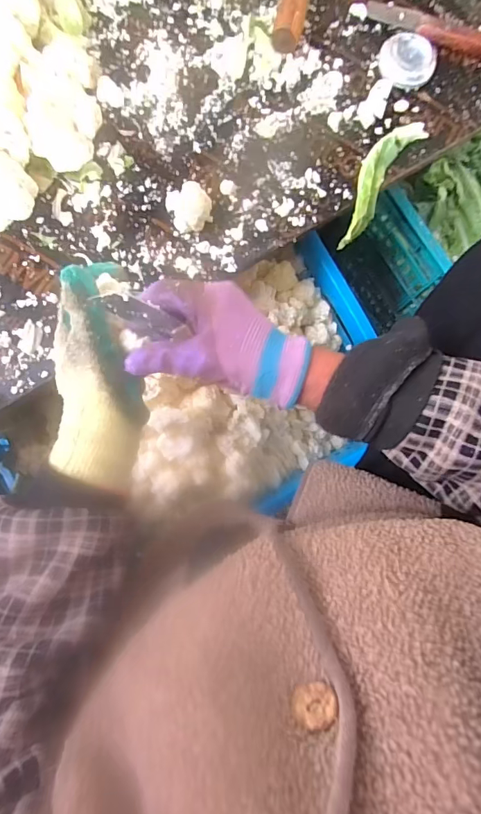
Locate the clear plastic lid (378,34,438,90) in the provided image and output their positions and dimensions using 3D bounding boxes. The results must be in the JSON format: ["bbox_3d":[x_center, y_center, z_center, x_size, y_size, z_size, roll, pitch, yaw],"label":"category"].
[{"bbox_3d":[0.194,-0.399,0.504,0.061,0.006,0.059,0,98,2],"label":"clear plastic lid"}]

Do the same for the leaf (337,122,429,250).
[{"bbox_3d":[0.155,-0.262,0.505,0.042,0.048,0.147,34,83,1],"label":"leaf"}]

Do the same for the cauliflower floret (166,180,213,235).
[{"bbox_3d":[-0.052,-0.208,0.458,0.043,0.034,0.043,0,83,-3],"label":"cauliflower floret"}]

